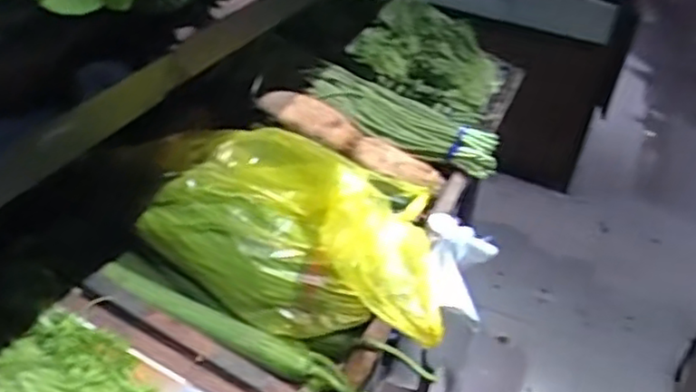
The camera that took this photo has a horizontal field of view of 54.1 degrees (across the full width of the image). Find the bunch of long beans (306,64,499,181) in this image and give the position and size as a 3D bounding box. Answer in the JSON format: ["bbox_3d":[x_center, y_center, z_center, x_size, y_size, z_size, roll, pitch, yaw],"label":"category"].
[{"bbox_3d":[0.110,-0.151,1.341,0.387,0.046,0.146,26,37,3],"label":"bunch of long beans"}]

